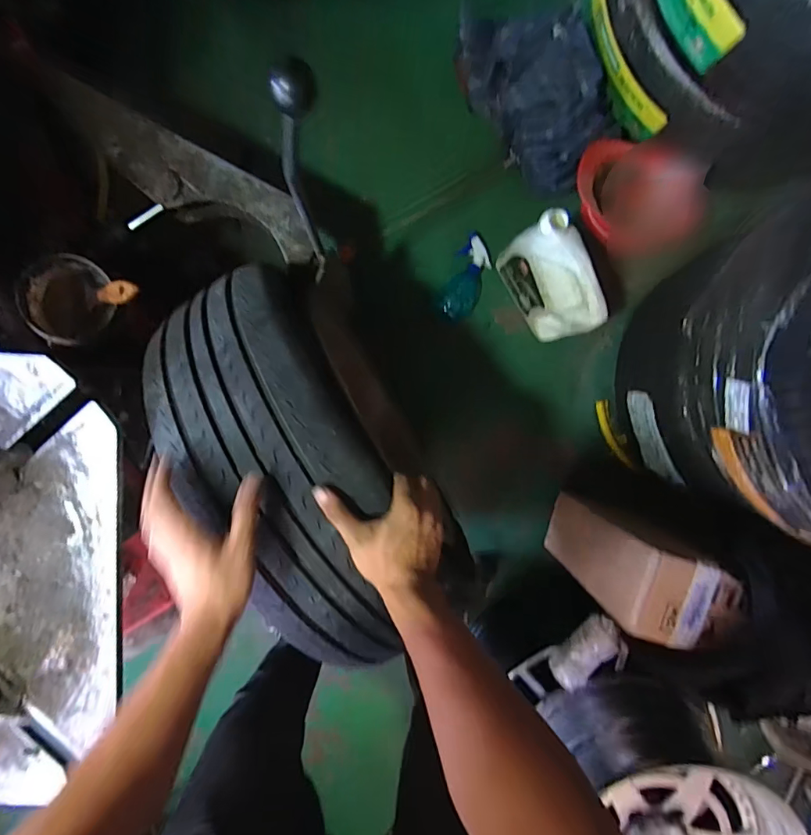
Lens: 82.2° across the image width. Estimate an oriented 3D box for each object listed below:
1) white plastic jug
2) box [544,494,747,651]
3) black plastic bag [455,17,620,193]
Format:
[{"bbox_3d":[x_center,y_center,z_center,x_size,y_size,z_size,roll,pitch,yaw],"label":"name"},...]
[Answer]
[{"bbox_3d":[0.288,-0.263,0.938,0.090,0.278,0.223,-24,95,1],"label":"white plastic jug"},{"bbox_3d":[0.442,0.289,0.968,0.186,0.420,0.156,21,94,-3],"label":"box"},{"bbox_3d":[0.274,-0.677,0.965,0.197,0.158,0.397,-38,95,2],"label":"black plastic bag"}]

